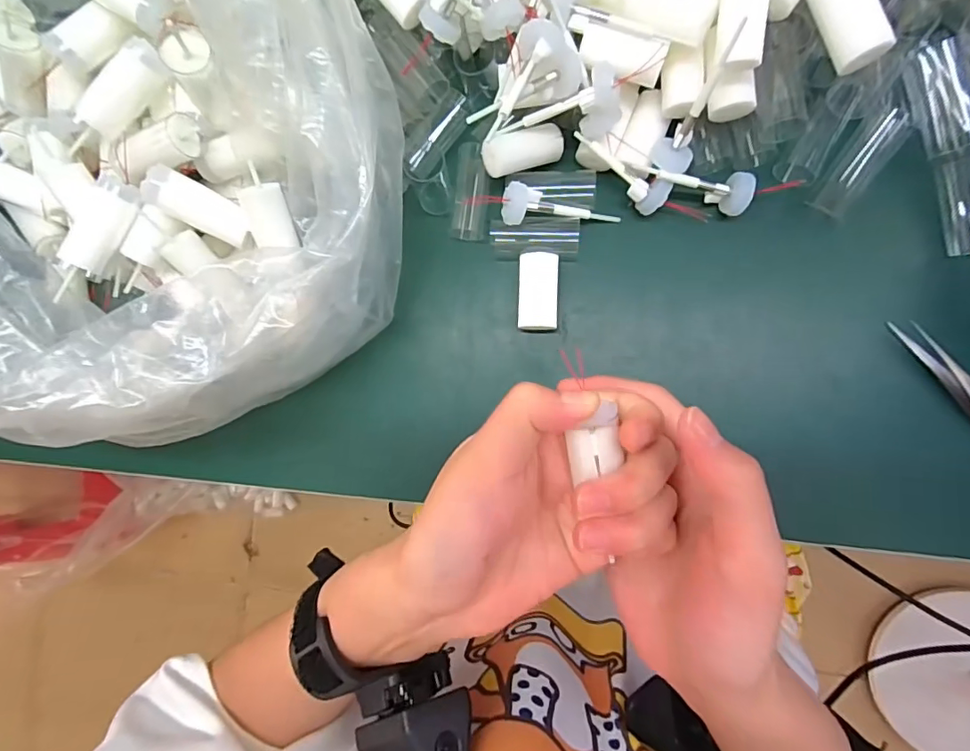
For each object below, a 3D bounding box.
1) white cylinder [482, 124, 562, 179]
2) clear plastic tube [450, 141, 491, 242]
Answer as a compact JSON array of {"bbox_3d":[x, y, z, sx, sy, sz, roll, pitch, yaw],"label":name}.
[{"bbox_3d":[0.021,-0.120,0.267,0.043,0.014,0.017,-18,86,-10],"label":"white cylinder"},{"bbox_3d":[-0.007,-0.103,0.280,0.018,0.017,0.050,8,90,9],"label":"clear plastic tube"}]

